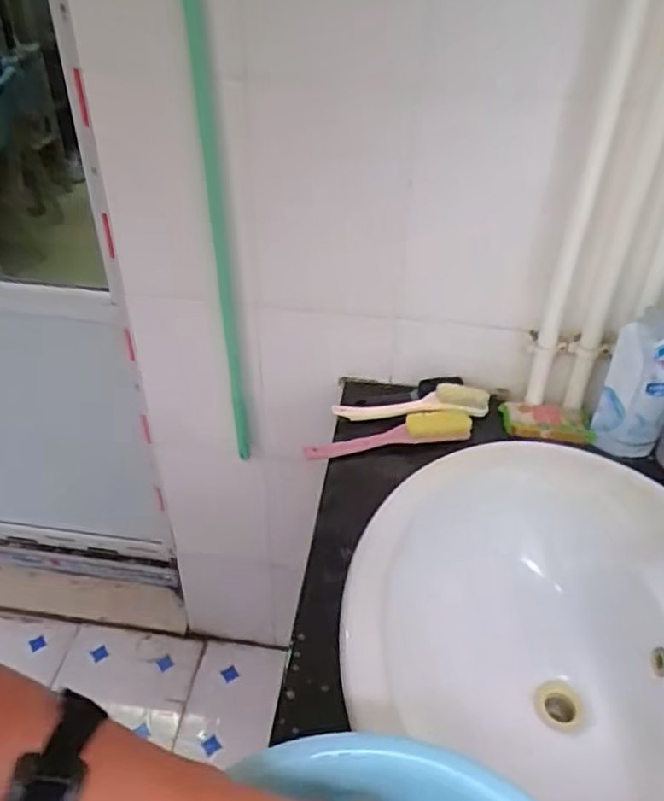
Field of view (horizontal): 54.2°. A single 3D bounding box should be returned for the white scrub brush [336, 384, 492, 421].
[{"bbox_3d":[0.112,0.003,0.891,0.213,0.033,0.044,0,38,-2],"label":"white scrub brush"}]

